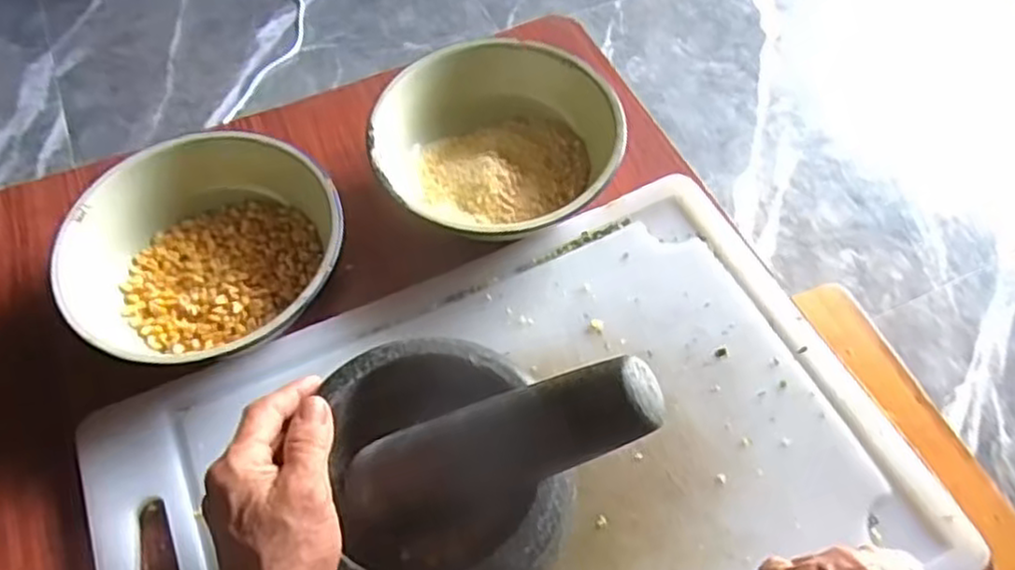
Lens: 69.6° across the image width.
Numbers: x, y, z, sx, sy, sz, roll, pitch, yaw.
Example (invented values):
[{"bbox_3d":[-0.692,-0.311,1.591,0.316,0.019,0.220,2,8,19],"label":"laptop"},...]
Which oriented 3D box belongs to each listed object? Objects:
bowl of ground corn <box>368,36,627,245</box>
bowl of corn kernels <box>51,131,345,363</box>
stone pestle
[{"bbox_3d":[-0.006,-0.117,0.582,0.182,0.065,0.161,13,58,9],"label":"bowl of ground corn"},{"bbox_3d":[-0.208,-0.020,0.513,0.183,0.074,0.149,-26,60,-15],"label":"bowl of corn kernels"},{"bbox_3d":[-0.011,0.080,0.345,0.176,0.035,0.043,-29,57,25],"label":"stone pestle"}]

